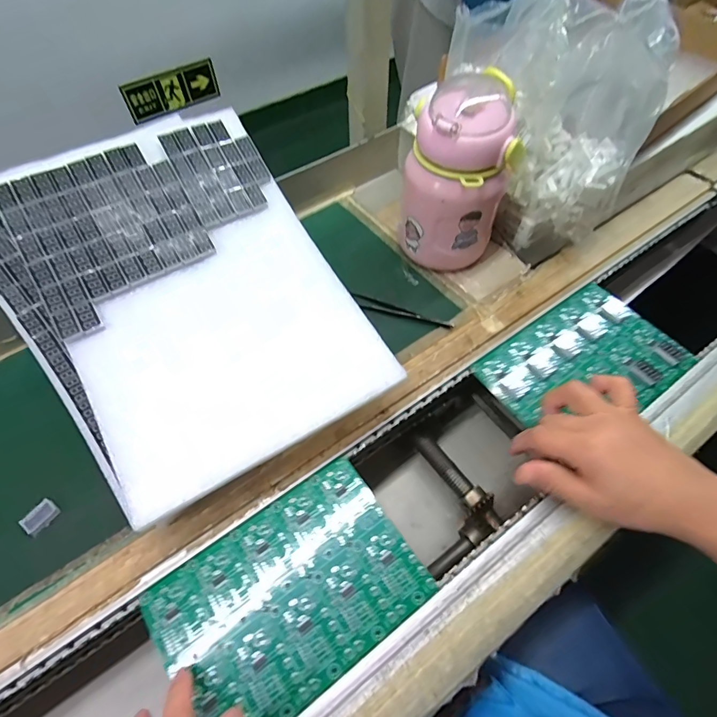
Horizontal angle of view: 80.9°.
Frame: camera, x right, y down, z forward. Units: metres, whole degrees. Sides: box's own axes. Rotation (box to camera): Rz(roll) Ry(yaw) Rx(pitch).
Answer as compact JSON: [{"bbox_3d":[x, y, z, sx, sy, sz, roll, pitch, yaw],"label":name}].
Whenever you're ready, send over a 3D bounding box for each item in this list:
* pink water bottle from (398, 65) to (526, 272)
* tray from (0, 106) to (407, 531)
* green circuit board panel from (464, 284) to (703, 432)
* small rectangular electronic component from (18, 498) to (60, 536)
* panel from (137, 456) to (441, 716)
[{"bbox_3d":[0.095,-0.169,0.410,0.092,0.161,0.085,20,61,14],"label":"pink water bottle"},{"bbox_3d":[-0.134,-0.063,0.349,0.214,0.026,0.308,-28,77,-18],"label":"tray"},{"bbox_3d":[0.217,0.004,0.405,0.179,0.009,0.122,-32,62,-17],"label":"green circuit board panel"},{"bbox_3d":[-0.246,0.122,0.326,0.016,0.009,0.023,34,65,21],"label":"small rectangular electronic component"},{"bbox_3d":[-0.050,0.171,0.309,0.179,0.004,0.123,-31,62,-17],"label":"panel"}]

